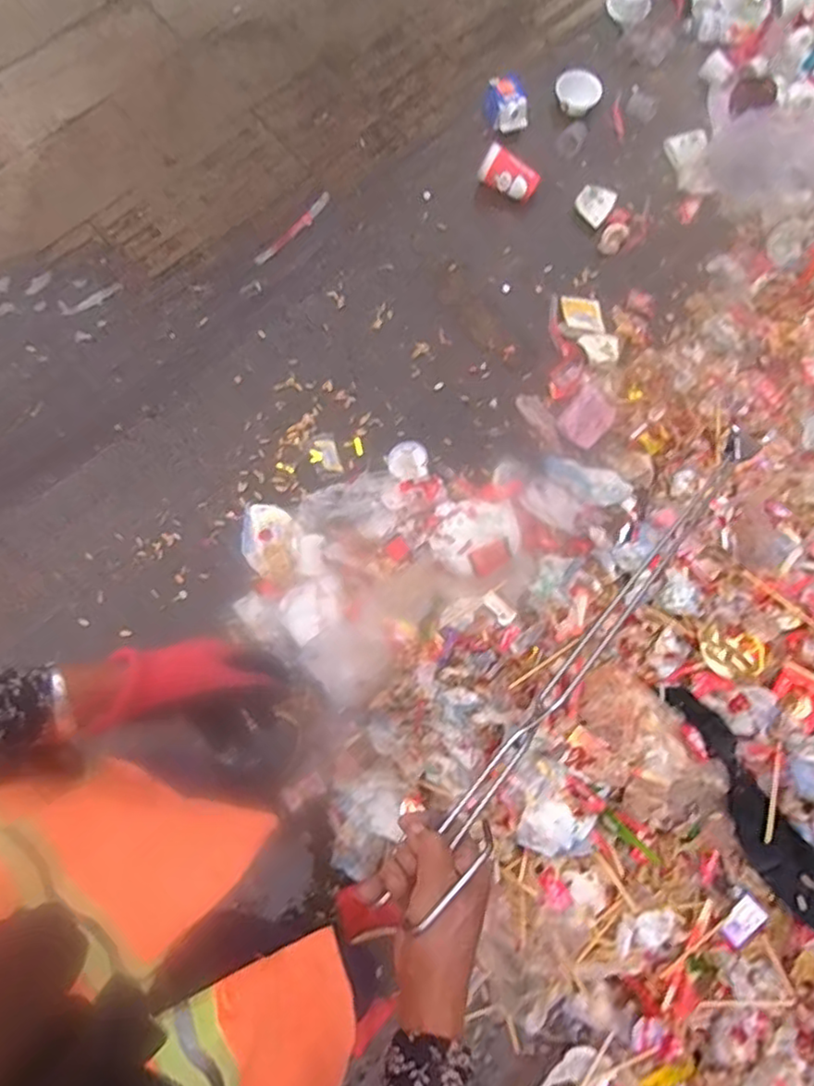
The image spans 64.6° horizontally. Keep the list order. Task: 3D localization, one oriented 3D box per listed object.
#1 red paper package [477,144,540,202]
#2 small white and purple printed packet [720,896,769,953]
[{"bbox_3d":[0.245,-0.883,1.534,0.140,0.083,0.069,30,80,5],"label":"red paper package"},{"bbox_3d":[0.587,0.663,1.123,0.046,0.005,0.089,37,104,23],"label":"small white and purple printed packet"}]

